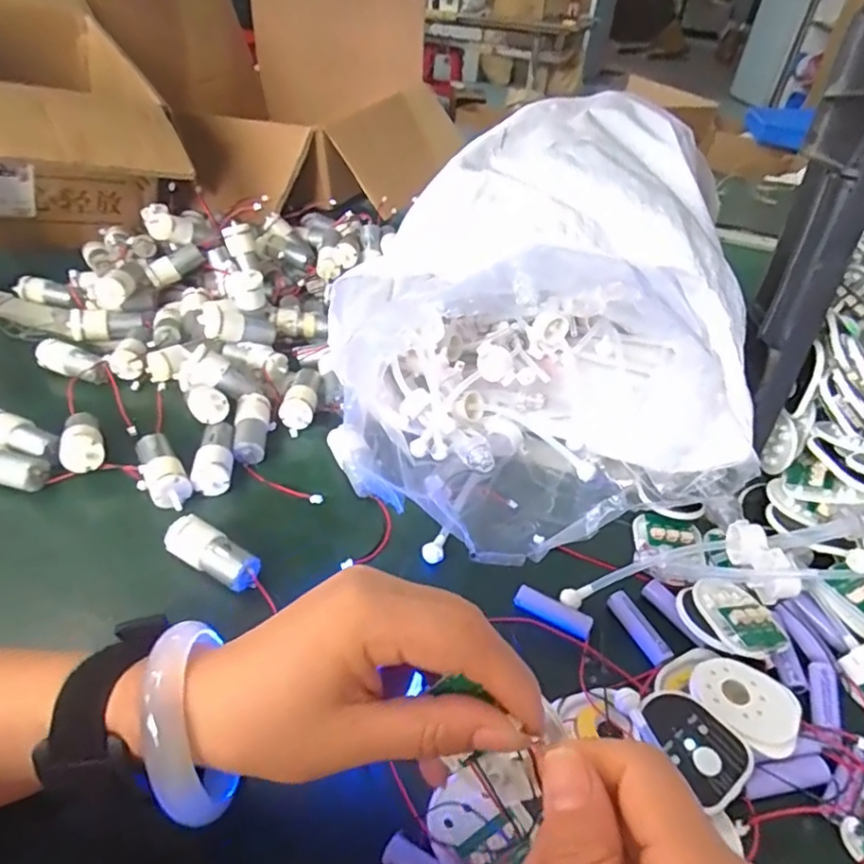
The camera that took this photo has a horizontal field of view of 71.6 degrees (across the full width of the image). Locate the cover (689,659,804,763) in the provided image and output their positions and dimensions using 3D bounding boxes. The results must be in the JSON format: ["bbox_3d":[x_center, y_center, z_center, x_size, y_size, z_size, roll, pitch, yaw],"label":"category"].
[{"bbox_3d":[0.182,0.153,0.342,0.046,0.004,0.057,-20,46,-28],"label":"cover"}]

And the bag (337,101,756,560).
[{"bbox_3d":[0.101,-0.125,0.523,0.334,0.168,0.445,5,43,-2],"label":"bag"}]

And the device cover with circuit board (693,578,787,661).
[{"bbox_3d":[0.195,0.115,0.380,0.042,0.011,0.051,-2,40,-9],"label":"device cover with circuit board"}]

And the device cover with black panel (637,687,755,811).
[{"bbox_3d":[0.144,0.168,0.327,0.040,0.011,0.058,-15,44,-24],"label":"device cover with black panel"}]

